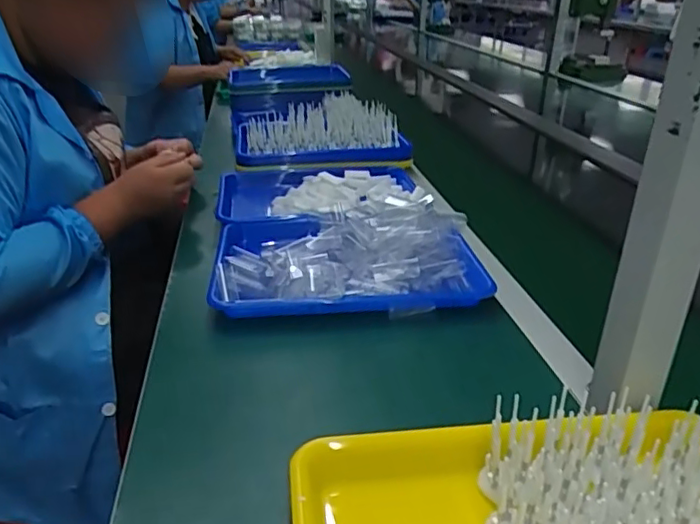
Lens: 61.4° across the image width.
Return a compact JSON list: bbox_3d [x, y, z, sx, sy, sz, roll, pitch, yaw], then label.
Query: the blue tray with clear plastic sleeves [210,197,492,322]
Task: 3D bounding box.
[{"bbox_3d":[-0.008,-0.017,0.752,0.321,0.078,0.250,-2,26,-7],"label":"blue tray with clear plastic sleeves"}]

